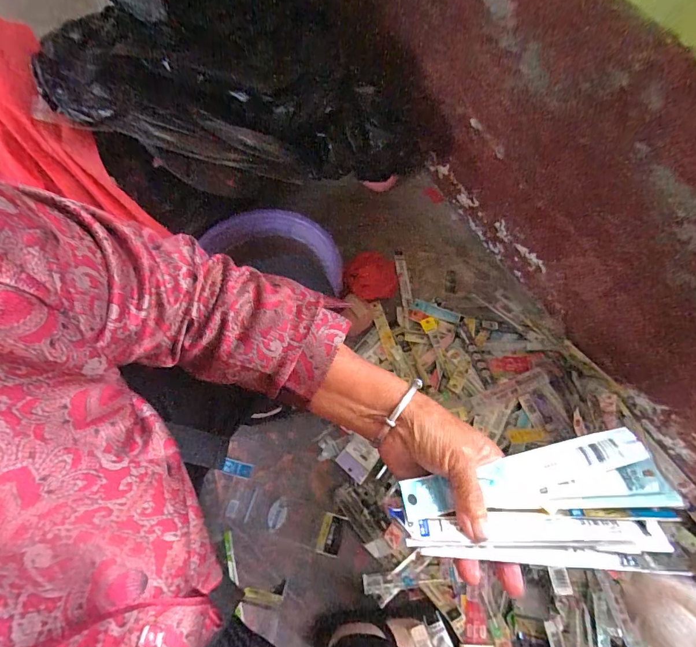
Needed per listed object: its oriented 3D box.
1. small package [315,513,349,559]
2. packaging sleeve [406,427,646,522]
[{"bbox_3d":[-0.029,0.362,0.669,0.038,0.009,0.064,15,68,5],"label":"small package"},{"bbox_3d":[0.123,0.106,0.276,0.173,0.007,0.025,-13,58,-3],"label":"packaging sleeve"}]

